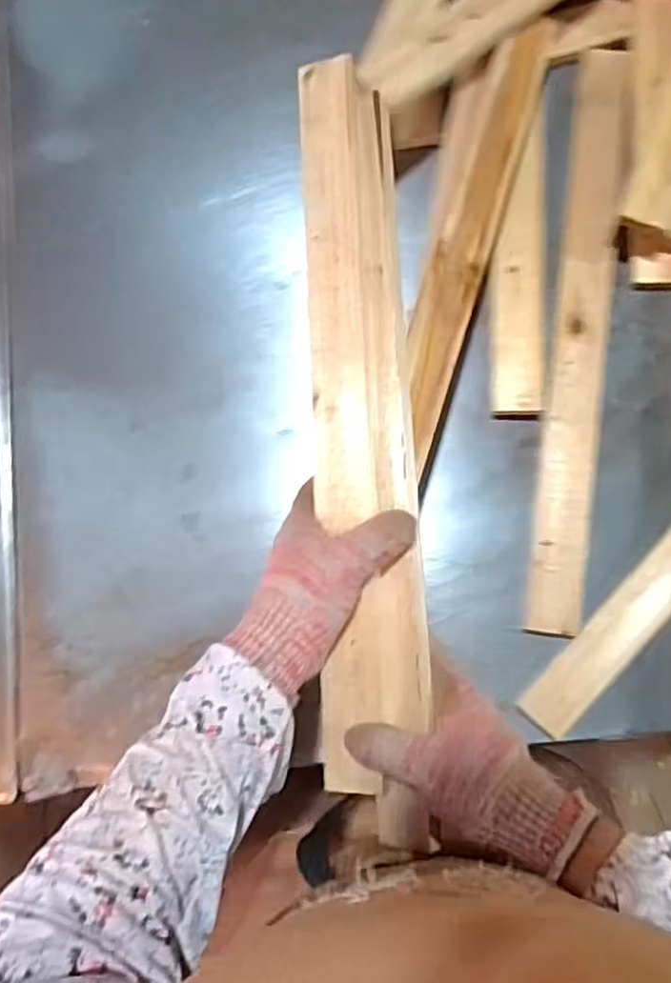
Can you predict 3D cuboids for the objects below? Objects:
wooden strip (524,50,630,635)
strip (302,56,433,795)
[{"bbox_3d":[0.200,-0.129,0.559,0.048,0.011,0.478,6,85,7],"label":"wooden strip"},{"bbox_3d":[0.018,-0.054,0.459,0.066,0.015,0.471,-3,84,6],"label":"strip"}]

